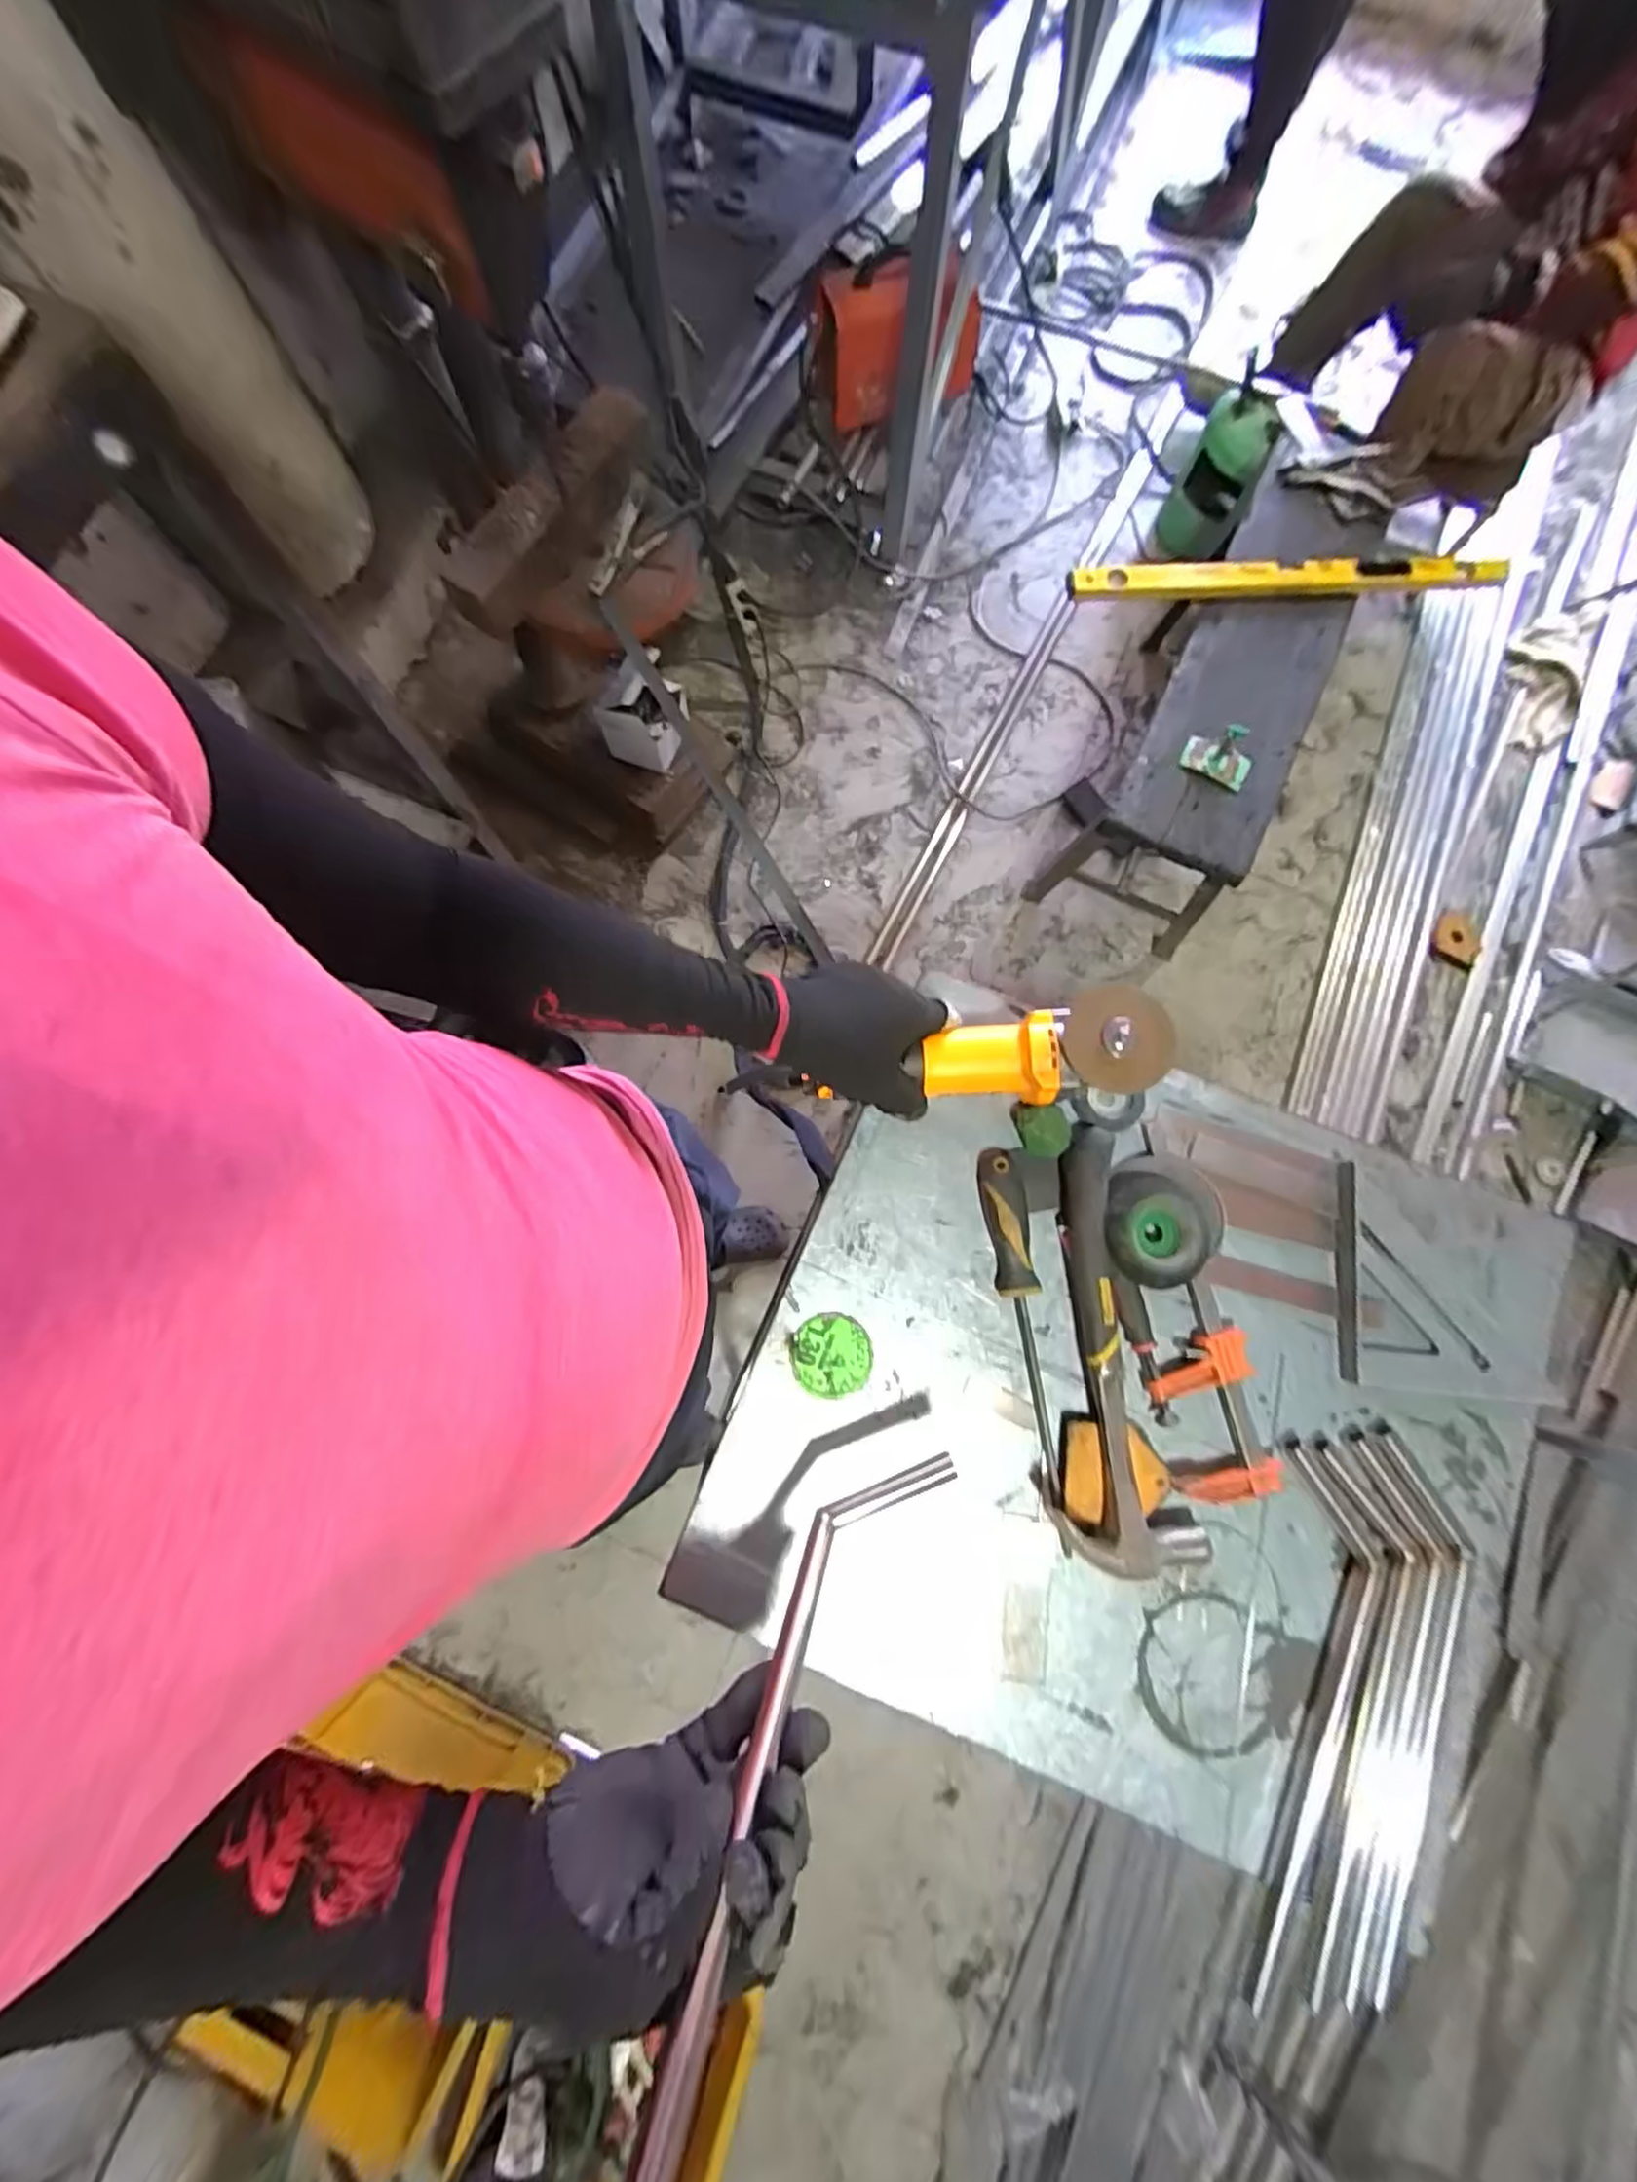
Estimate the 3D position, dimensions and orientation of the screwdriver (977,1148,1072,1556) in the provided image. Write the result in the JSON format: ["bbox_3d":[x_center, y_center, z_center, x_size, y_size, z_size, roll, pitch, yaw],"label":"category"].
[{"bbox_3d":[0.162,0.196,0.550,0.039,0.031,0.296,-4,79,-2],"label":"screwdriver"}]

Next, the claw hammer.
[{"bbox_3d":[0.214,0.195,0.536,0.105,0.033,0.328,-7,79,-3],"label":"claw hammer"}]

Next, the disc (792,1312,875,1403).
[{"bbox_3d":[0.011,0.214,0.557,0.063,0.007,0.064,0,79,-1],"label":"disc"}]

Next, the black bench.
[{"bbox_3d":[0.780,-0.735,1.414,0.315,0.394,0.889,25,81,3],"label":"black bench"}]

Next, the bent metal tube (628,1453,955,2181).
[{"bbox_3d":[-0.020,0.358,0.374,0.068,0.021,0.356,14,42,26],"label":"bent metal tube"}]

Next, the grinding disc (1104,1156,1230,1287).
[{"bbox_3d":[0.279,0.105,0.561,0.101,0.050,0.102,0,79,-1],"label":"grinding disc"}]

